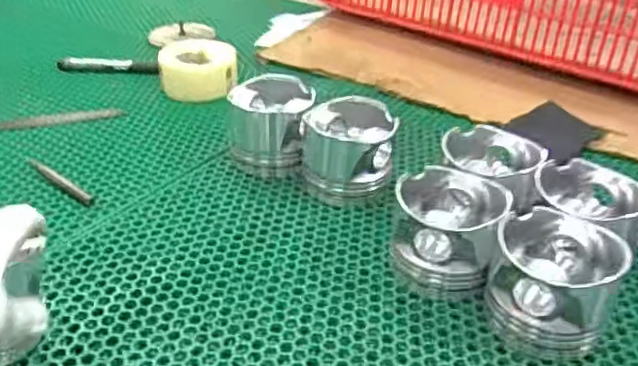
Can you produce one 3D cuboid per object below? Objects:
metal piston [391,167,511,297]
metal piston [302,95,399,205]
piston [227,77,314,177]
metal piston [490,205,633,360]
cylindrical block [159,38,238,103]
[{"bbox_3d":[0.102,0.039,0.514,0.085,0.070,0.092,8,33,9],"label":"metal piston"},{"bbox_3d":[0.028,-0.035,0.626,0.090,0.072,0.080,-1,33,-4],"label":"metal piston"},{"bbox_3d":[-0.050,-0.057,0.652,0.082,0.076,0.083,3,33,1],"label":"piston"},{"bbox_3d":[0.172,0.075,0.465,0.087,0.075,0.086,1,33,-1],"label":"metal piston"},{"bbox_3d":[-0.153,-0.144,0.811,0.095,0.048,0.094,1,33,-1],"label":"cylindrical block"}]

